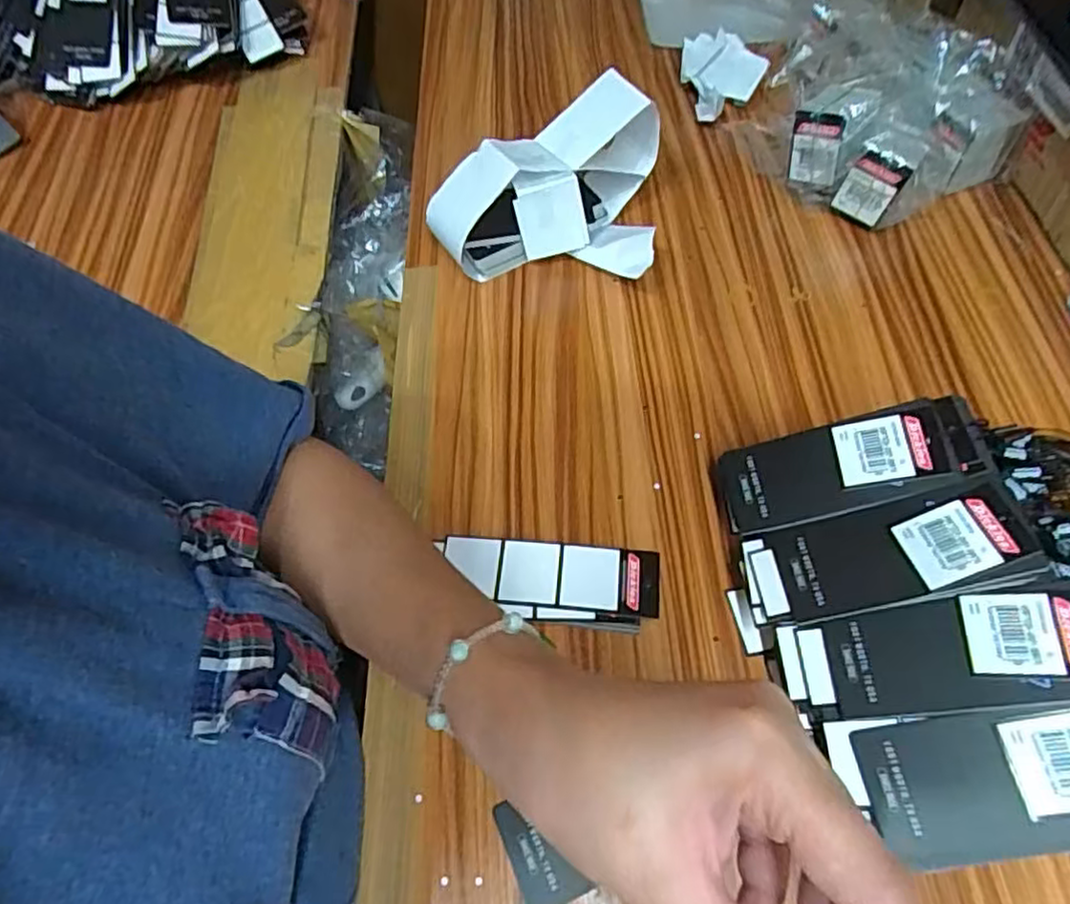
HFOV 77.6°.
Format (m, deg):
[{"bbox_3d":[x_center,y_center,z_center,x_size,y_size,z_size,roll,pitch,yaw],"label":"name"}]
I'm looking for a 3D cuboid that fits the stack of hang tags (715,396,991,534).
[{"bbox_3d":[0.165,0.011,0.355,0.128,0.025,0.050,-18,58,19],"label":"stack of hang tags"}]

